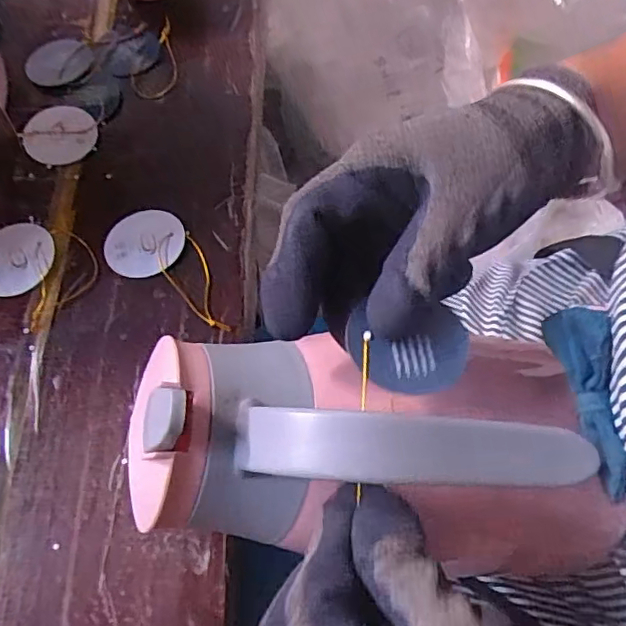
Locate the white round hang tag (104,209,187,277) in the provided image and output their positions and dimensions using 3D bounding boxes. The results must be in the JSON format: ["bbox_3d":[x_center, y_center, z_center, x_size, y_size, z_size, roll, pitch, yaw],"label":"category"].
[{"bbox_3d":[-0.111,-0.047,0.380,0.046,0.004,0.052,33,74,9],"label":"white round hang tag"}]

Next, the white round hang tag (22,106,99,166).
[{"bbox_3d":[-0.183,-0.130,0.413,0.050,0.008,0.044,-29,71,-14],"label":"white round hang tag"}]

